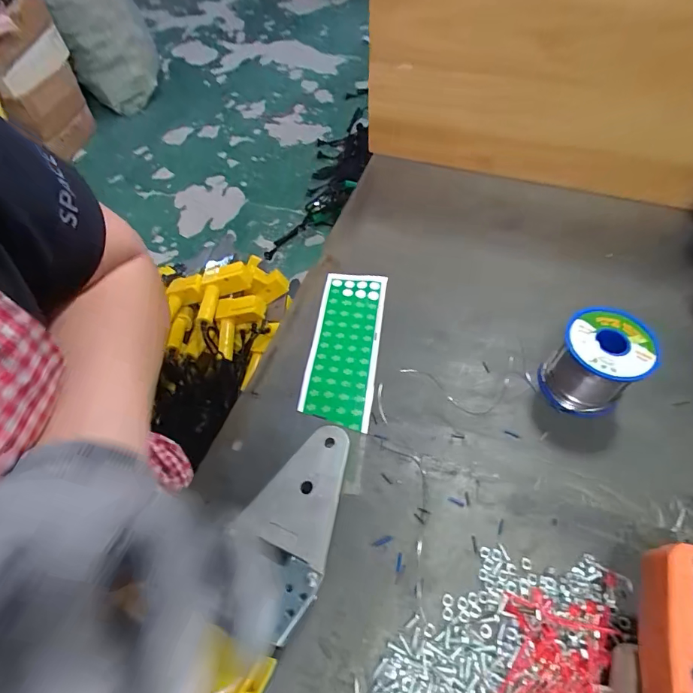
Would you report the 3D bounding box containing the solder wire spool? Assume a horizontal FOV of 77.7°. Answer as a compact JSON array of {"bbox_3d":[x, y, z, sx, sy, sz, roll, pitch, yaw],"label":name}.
[{"bbox_3d":[0.200,0.014,0.347,0.062,0.062,0.065,-2,54,2],"label":"solder wire spool"}]

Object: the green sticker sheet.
[{"bbox_3d":[-0.001,-0.004,0.404,0.062,0.006,0.164,7,55,4],"label":"green sticker sheet"}]

